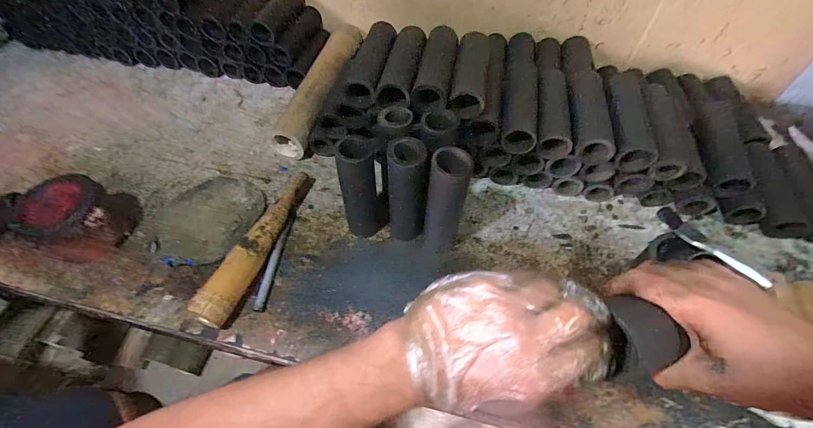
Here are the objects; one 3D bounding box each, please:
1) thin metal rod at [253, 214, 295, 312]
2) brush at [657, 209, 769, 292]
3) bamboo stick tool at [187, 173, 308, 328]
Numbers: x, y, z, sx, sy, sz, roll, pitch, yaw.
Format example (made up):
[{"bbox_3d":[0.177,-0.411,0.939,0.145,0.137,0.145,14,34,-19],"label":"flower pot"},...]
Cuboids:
[{"bbox_3d":[-0.201,0.067,0.548,0.015,0.016,0.165,5,52,3],"label":"thin metal rod"},{"bbox_3d":[0.391,0.040,0.462,0.019,0.021,0.145,-16,41,-13],"label":"brush"},{"bbox_3d":[-0.226,0.038,0.552,0.045,0.050,0.281,13,53,9],"label":"bamboo stick tool"}]

